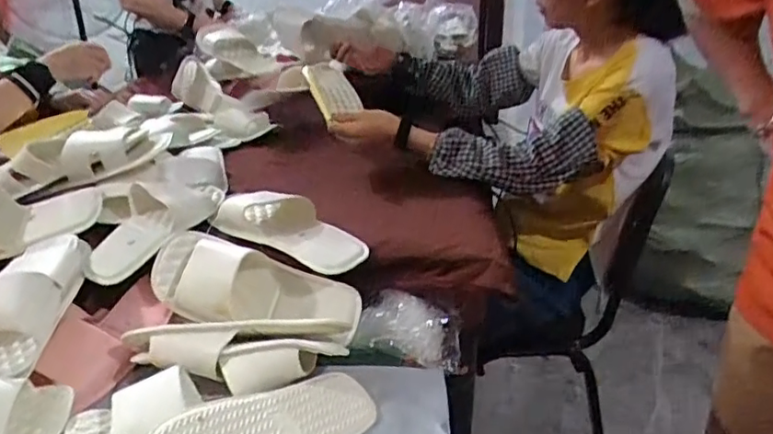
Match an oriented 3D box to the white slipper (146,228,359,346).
[{"bbox_3d":[-0.170,0.089,0.747,0.267,0.079,0.112,10,27,21],"label":"white slipper"}]

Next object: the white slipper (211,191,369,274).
[{"bbox_3d":[-0.130,0.020,0.813,0.232,0.073,0.094,16,30,31],"label":"white slipper"}]

